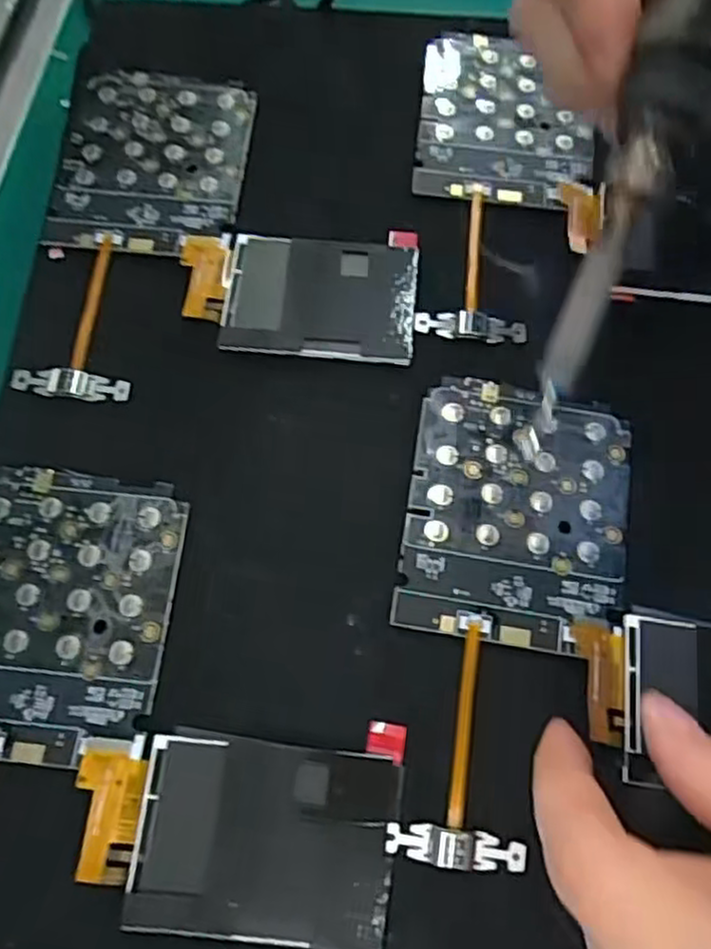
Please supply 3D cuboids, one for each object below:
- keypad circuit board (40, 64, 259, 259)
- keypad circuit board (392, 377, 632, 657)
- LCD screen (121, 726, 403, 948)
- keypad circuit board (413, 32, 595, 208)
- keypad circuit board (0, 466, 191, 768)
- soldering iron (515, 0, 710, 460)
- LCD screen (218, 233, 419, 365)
[{"bbox_3d":[-0.071,-0.111,0.253,0.063,0.004,0.075,5,70,3],"label":"keypad circuit board"},{"bbox_3d":[0.046,0.010,0.208,0.060,0.004,0.076,9,69,5],"label":"keypad circuit board"},{"bbox_3d":[-0.022,0.088,0.176,0.062,0.004,0.043,6,68,4],"label":"LCD screen"},{"bbox_3d":[0.054,-0.129,0.262,0.061,0.005,0.075,5,68,3],"label":"keypad circuit board"},{"bbox_3d":[-0.082,0.037,0.197,0.061,0.004,0.076,5,70,3],"label":"keypad circuit board"},{"bbox_3d":[0.072,-0.100,0.143,0.017,0.018,0.205,22,97,9],"label":"soldering iron"},{"bbox_3d":[-0.011,-0.057,0.234,0.060,0.004,0.043,5,68,3],"label":"LCD screen"}]

